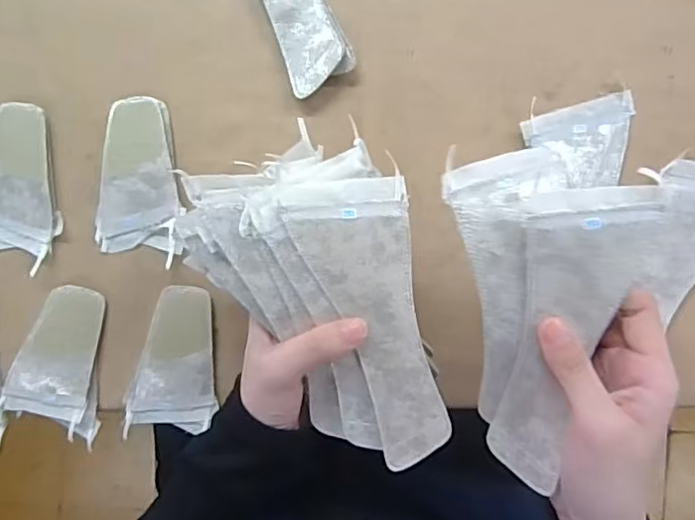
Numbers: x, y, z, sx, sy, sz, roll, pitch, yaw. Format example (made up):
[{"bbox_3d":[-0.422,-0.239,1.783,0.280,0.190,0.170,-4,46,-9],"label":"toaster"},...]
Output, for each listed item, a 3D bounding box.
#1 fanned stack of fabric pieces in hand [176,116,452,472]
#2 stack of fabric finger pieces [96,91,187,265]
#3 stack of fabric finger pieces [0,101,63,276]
[{"bbox_3d":[-0.004,0.025,0.321,0.108,0.031,0.185,-29,92,5],"label":"fanned stack of fabric pieces in hand"},{"bbox_3d":[-0.135,-0.054,0.397,0.057,0.008,0.102,8,95,3],"label":"stack of fabric finger pieces"},{"bbox_3d":[-0.221,-0.051,0.403,0.058,0.007,0.105,11,95,2],"label":"stack of fabric finger pieces"}]

